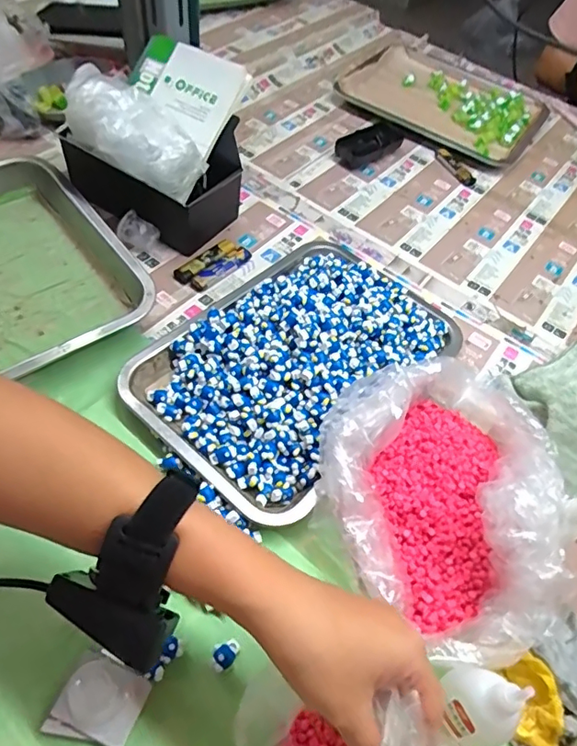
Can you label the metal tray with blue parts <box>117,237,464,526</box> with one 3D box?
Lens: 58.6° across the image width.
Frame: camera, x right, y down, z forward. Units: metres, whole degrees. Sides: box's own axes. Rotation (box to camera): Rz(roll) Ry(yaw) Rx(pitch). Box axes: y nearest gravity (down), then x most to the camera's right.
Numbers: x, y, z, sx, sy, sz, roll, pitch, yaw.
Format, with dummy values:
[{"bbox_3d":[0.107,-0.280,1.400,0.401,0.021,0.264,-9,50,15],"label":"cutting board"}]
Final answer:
[{"bbox_3d":[0.014,-0.023,0.499,0.210,0.055,0.312,37,58,19],"label":"metal tray with blue parts"}]

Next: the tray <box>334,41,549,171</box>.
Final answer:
[{"bbox_3d":[0.261,-0.466,0.872,0.319,0.024,0.256,33,56,17],"label":"tray"}]

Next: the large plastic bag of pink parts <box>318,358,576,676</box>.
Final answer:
[{"bbox_3d":[0.134,0.092,0.401,0.208,0.090,0.198,-26,61,-24],"label":"large plastic bag of pink parts"}]

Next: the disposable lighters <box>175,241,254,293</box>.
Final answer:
[{"bbox_3d":[-0.085,-0.123,0.585,0.043,0.013,0.085,39,58,21],"label":"disposable lighters"}]

